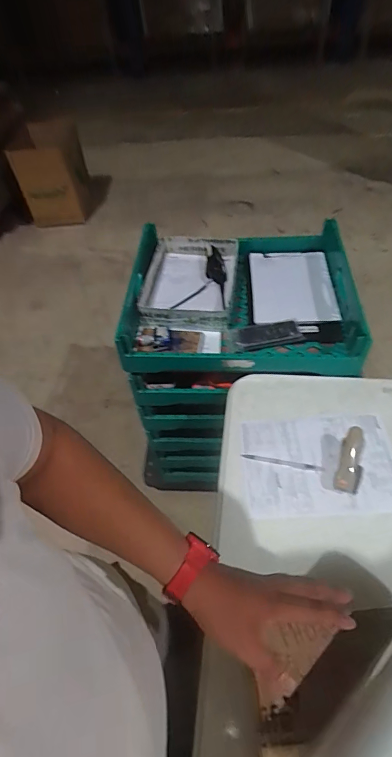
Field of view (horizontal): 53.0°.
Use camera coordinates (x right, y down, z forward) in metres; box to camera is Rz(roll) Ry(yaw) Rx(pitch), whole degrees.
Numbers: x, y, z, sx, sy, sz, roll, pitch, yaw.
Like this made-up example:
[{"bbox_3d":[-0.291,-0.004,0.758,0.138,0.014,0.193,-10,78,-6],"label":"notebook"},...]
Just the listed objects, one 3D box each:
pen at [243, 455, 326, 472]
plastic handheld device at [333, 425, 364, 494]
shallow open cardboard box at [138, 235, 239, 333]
[{"bbox_3d":[0.170,0.166,0.771,0.157,0.007,0.014,8,53,11],"label":"pen"},{"bbox_3d":[0.293,0.155,0.733,0.048,0.053,0.115,16,55,17],"label":"plastic handheld device"},{"bbox_3d":[-0.015,-0.271,1.076,0.237,0.059,0.340,3,52,8],"label":"shallow open cardboard box"}]

